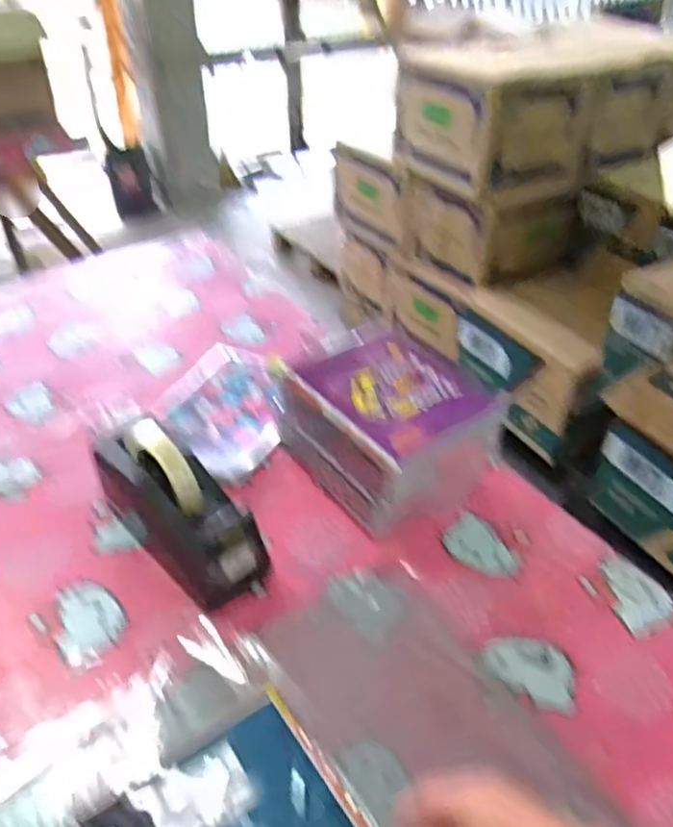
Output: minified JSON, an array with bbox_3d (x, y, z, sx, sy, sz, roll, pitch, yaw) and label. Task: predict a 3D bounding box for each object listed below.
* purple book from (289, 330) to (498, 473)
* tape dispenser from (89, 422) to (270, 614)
[{"bbox_3d":[0.063,-0.029,0.718,0.163,0.025,0.169,-25,45,-28],"label":"purple book"},{"bbox_3d":[-0.155,0.086,0.661,0.199,0.121,0.086,29,47,31],"label":"tape dispenser"}]

